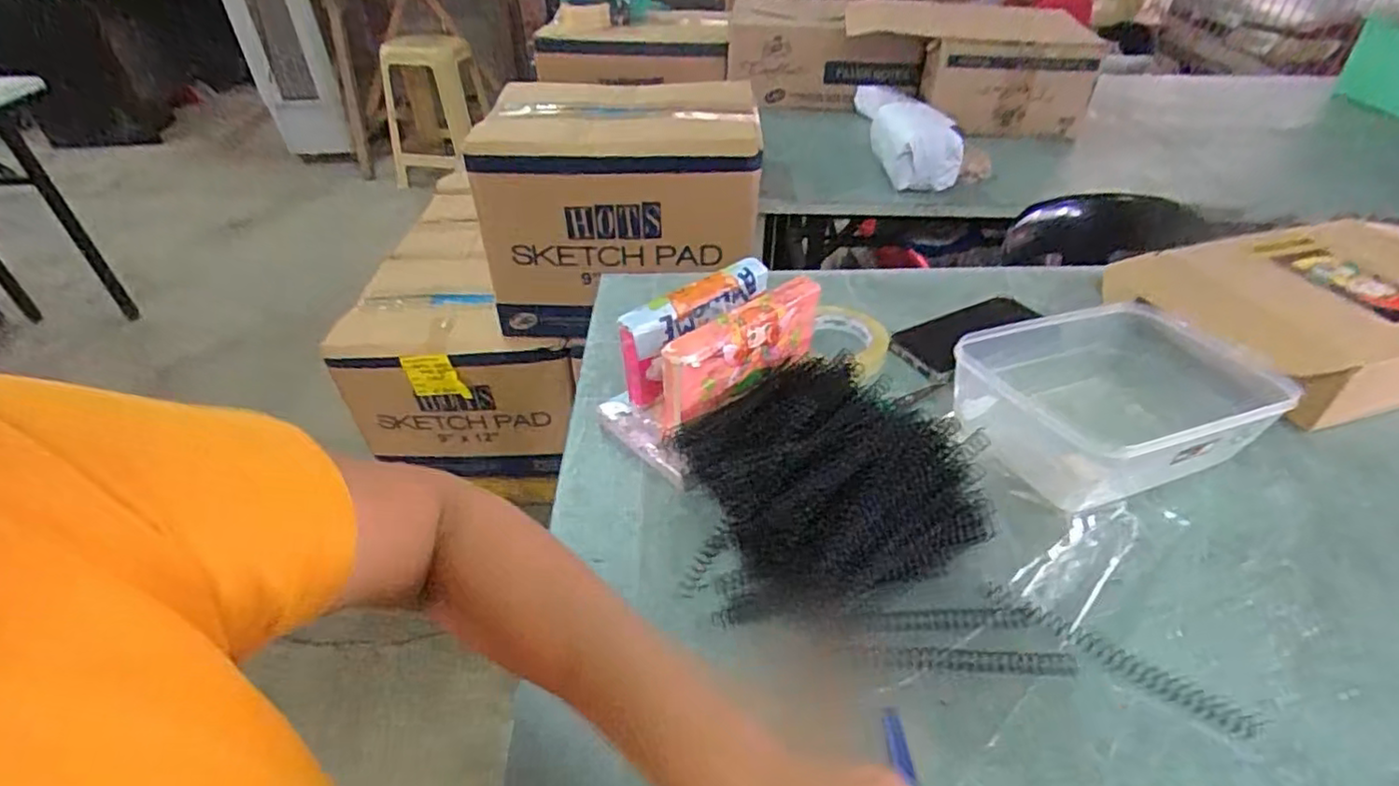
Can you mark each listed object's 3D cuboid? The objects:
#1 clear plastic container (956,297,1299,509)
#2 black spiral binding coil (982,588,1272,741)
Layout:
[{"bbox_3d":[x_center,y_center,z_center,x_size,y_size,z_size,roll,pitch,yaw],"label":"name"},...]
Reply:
[{"bbox_3d":[0.335,0.003,0.549,0.218,0.070,0.161,-17,44,-19],"label":"clear plastic container"},{"bbox_3d":[0.256,0.161,0.414,0.151,0.007,0.018,26,46,26],"label":"black spiral binding coil"}]

